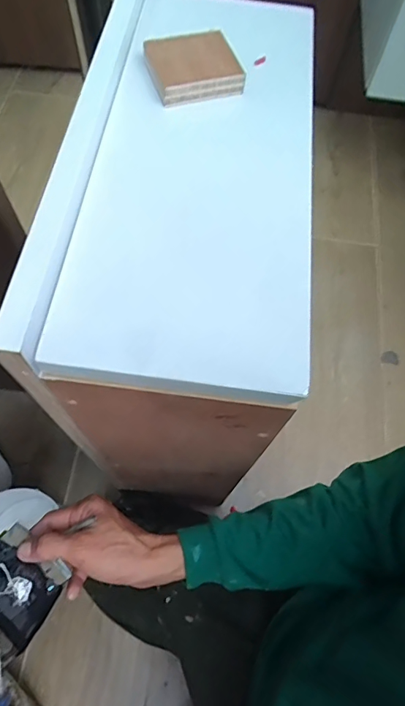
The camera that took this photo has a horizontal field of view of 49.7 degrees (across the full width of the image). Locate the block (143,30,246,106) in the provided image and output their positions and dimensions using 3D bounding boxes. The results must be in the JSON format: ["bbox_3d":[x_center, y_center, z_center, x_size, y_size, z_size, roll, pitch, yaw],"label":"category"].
[{"bbox_3d":[-0.007,-0.250,0.381,0.072,0.021,0.062,-17,67,-10],"label":"block"}]

